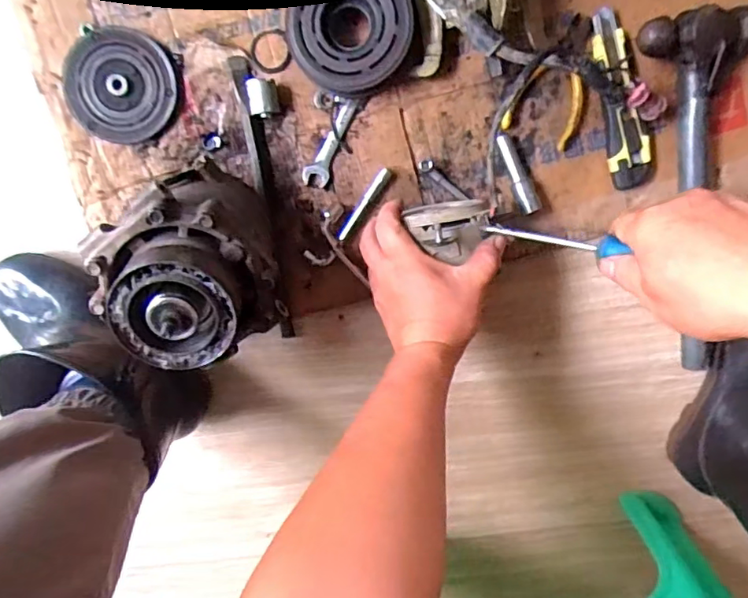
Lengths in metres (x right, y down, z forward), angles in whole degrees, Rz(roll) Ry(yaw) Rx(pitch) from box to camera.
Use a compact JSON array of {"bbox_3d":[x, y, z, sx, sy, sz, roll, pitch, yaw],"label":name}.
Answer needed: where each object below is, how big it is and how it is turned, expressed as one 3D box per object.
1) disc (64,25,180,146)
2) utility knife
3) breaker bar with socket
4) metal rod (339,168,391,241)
[{"bbox_3d":[-0.250,-0.210,0.548,0.110,0.012,0.104,0,98,1],"label":"disc"},{"bbox_3d":[0.231,-0.187,0.524,0.036,0.016,0.162,-12,98,3],"label":"utility knife"},{"bbox_3d":[-0.097,-0.098,0.548,0.039,0.025,0.272,-9,98,3],"label":"breaker bar with socket"},{"bbox_3d":[-0.009,-0.093,0.553,0.011,0.012,0.082,35,97,-2],"label":"metal rod"}]

